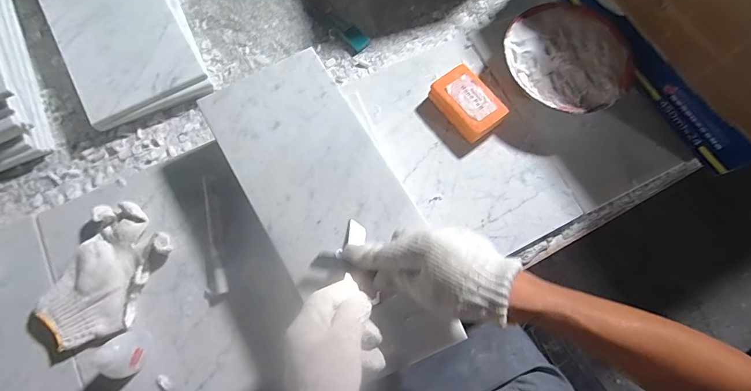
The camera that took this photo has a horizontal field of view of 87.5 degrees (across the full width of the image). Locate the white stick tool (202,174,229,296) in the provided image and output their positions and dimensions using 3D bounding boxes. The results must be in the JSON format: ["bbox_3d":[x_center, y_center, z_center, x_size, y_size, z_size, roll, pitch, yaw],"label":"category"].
[{"bbox_3d":[-0.194,0.046,0.464,0.013,0.007,0.142,-16,72,-7],"label":"white stick tool"}]

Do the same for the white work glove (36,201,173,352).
[{"bbox_3d":[-0.304,0.090,0.447,0.096,0.034,0.154,21,72,6],"label":"white work glove"}]

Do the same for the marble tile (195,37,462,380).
[{"bbox_3d":[-0.046,0.006,0.423,0.149,0.015,0.365,-30,77,-11],"label":"marble tile"}]

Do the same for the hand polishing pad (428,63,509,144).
[{"bbox_3d":[0.123,-0.122,0.522,0.061,0.032,0.095,-36,76,-13],"label":"hand polishing pad"}]

